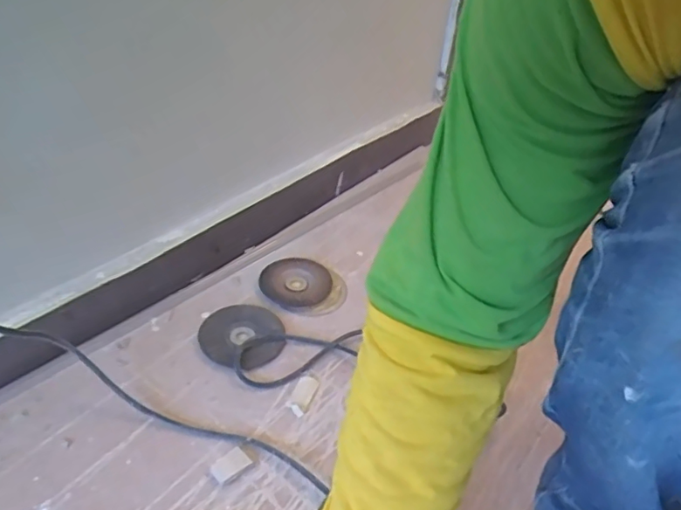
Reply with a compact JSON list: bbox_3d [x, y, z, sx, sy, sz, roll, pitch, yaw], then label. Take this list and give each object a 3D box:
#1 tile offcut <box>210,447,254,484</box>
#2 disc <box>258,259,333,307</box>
[{"bbox_3d":[-0.108,0.204,0.537,0.036,0.008,0.024,-25,48,-32],"label":"tile offcut"},{"bbox_3d":[-0.061,0.036,0.752,0.097,0.013,0.090,4,39,-3],"label":"disc"}]

